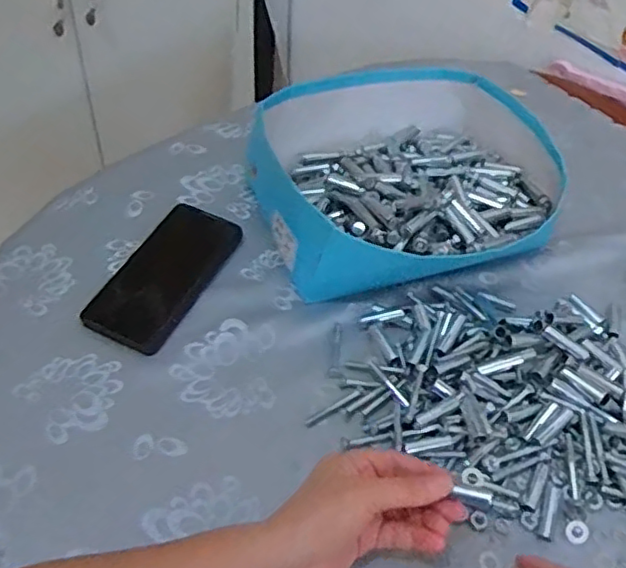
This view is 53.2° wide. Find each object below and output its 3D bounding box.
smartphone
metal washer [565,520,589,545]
[{"bbox_3d":[-0.137,-0.011,0.589,0.081,0.005,0.167,25,54,7],"label":"smartphone"},{"bbox_3d":[0.200,0.187,0.472,0.019,0.004,0.015,-22,57,-23],"label":"metal washer"}]

